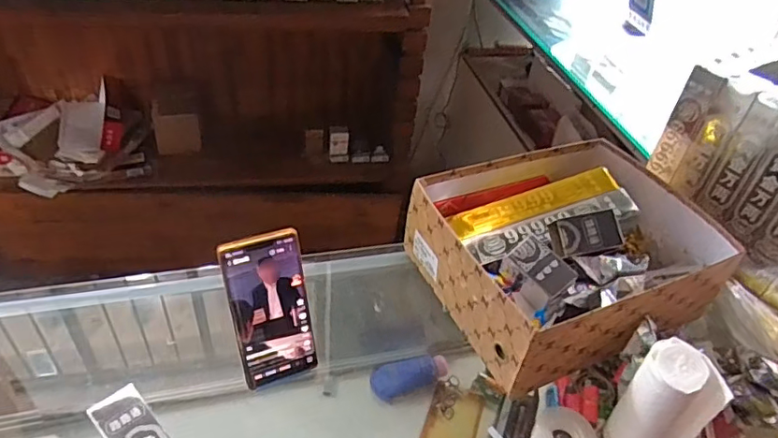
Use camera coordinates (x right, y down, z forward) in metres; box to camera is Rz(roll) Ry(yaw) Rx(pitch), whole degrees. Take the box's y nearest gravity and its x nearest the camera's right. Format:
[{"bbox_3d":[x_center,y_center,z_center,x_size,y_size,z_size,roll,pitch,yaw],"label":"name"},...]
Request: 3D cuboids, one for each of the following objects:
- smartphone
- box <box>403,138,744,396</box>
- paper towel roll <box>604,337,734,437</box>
[{"bbox_3d":[-0.114,0.089,0.537,0.074,0.157,0.008,-15,21,-22],"label":"smartphone"},{"bbox_3d":[0.206,0.027,0.658,0.304,0.117,0.250,-15,46,-23],"label":"box"},{"bbox_3d":[0.251,0.174,0.507,0.068,0.121,0.055,33,48,26],"label":"paper towel roll"}]

